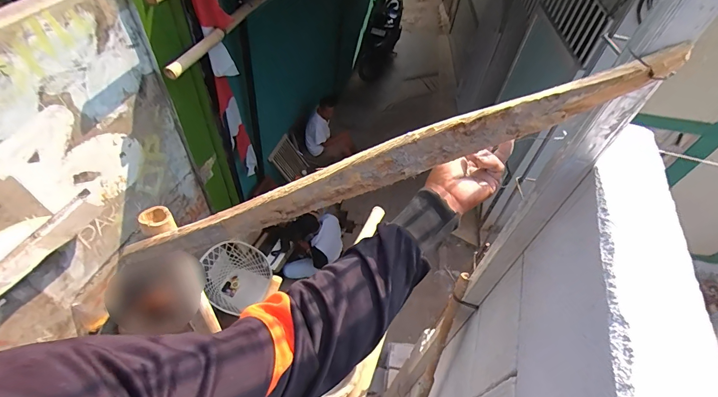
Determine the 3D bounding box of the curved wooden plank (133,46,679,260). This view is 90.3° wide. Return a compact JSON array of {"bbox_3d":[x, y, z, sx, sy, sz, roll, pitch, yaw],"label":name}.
[{"bbox_3d":[-0.062,-0.008,0.467,0.762,0.047,0.022,-19,44,27],"label":"curved wooden plank"}]

